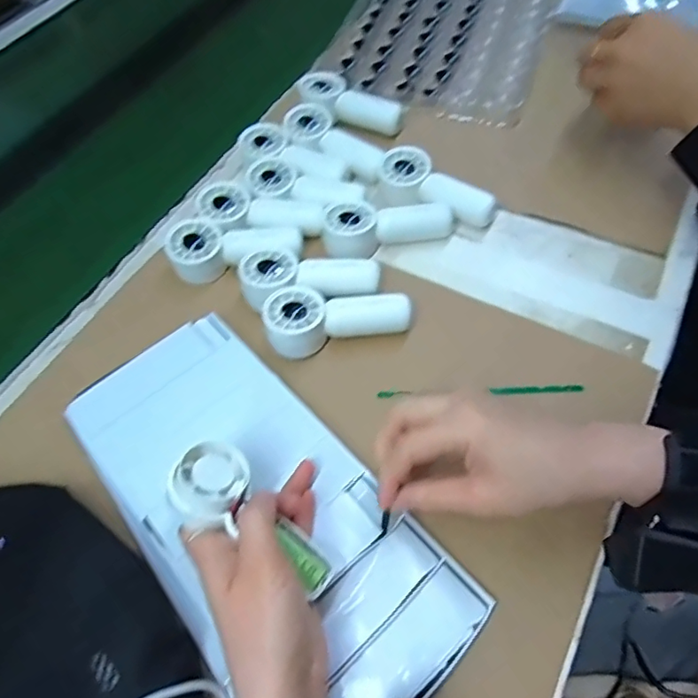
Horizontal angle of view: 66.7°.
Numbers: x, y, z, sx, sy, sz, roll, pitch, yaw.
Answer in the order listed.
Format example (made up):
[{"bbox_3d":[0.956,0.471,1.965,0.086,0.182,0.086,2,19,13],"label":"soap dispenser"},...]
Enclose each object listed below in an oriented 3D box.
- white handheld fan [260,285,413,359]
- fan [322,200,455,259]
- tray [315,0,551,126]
[{"bbox_3d":[-0.009,-0.025,0.418,0.108,0.042,0.053,-14,61,-5],"label":"white handheld fan"},{"bbox_3d":[0.032,-0.108,0.463,0.108,0.028,0.056,-17,61,-6],"label":"fan"},{"bbox_3d":[0.123,-0.419,0.655,0.232,0.027,0.394,15,62,11],"label":"tray"}]

